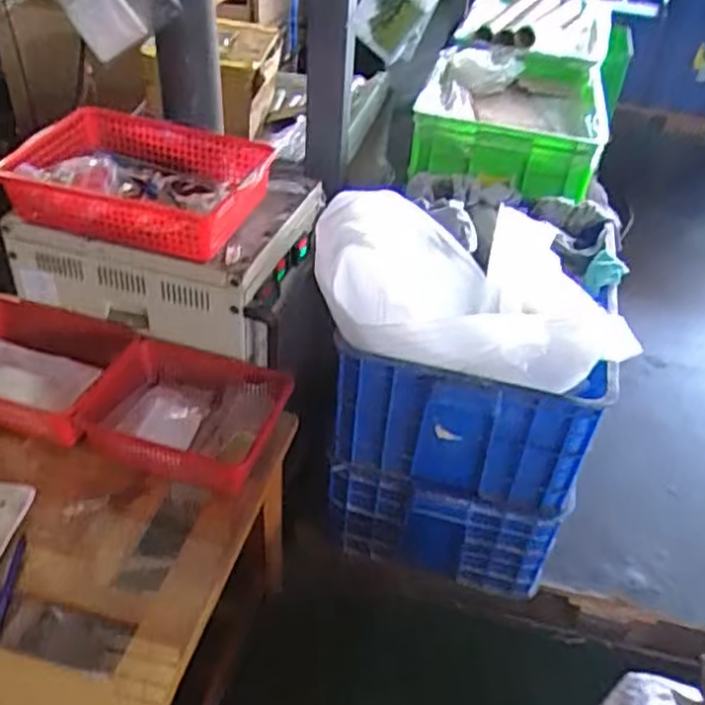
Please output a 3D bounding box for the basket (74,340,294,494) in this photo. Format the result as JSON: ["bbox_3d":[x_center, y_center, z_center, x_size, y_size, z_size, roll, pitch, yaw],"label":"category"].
[{"bbox_3d":[-0.255,0.097,1.073,0.283,0.083,0.222,11,39,8],"label":"basket"}]

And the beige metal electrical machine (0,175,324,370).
[{"bbox_3d":[-0.310,-0.184,1.226,0.440,0.157,0.319,11,39,8],"label":"beige metal electrical machine"}]

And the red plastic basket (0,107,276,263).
[{"bbox_3d":[-0.348,-0.284,1.146,0.396,0.113,0.286,11,39,8],"label":"red plastic basket"}]

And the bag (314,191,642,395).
[{"bbox_3d":[0.171,-0.100,1.067,0.470,0.155,0.232,11,39,8],"label":"bag"}]

